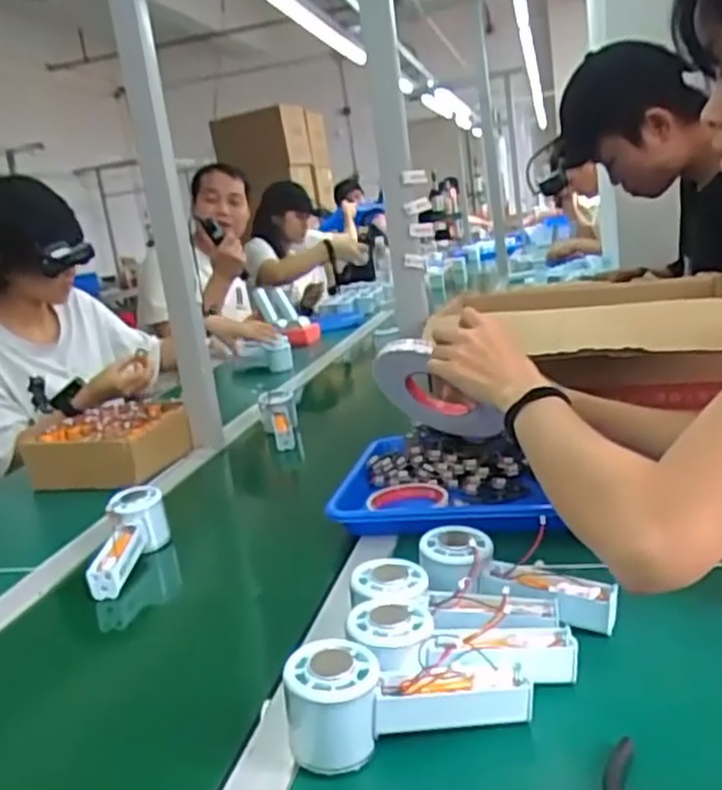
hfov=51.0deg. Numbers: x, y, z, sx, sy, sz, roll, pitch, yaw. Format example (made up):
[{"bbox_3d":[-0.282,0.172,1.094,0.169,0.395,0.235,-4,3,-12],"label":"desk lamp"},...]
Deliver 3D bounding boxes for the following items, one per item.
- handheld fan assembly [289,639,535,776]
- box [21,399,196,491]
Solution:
[{"bbox_3d":[0.028,0.186,0.473,0.151,0.060,0.051,-9,14,-4],"label":"handheld fan assembly"},{"bbox_3d":[-0.371,0.072,1.120,0.185,0.081,0.176,-2,15,21],"label":"box"}]

